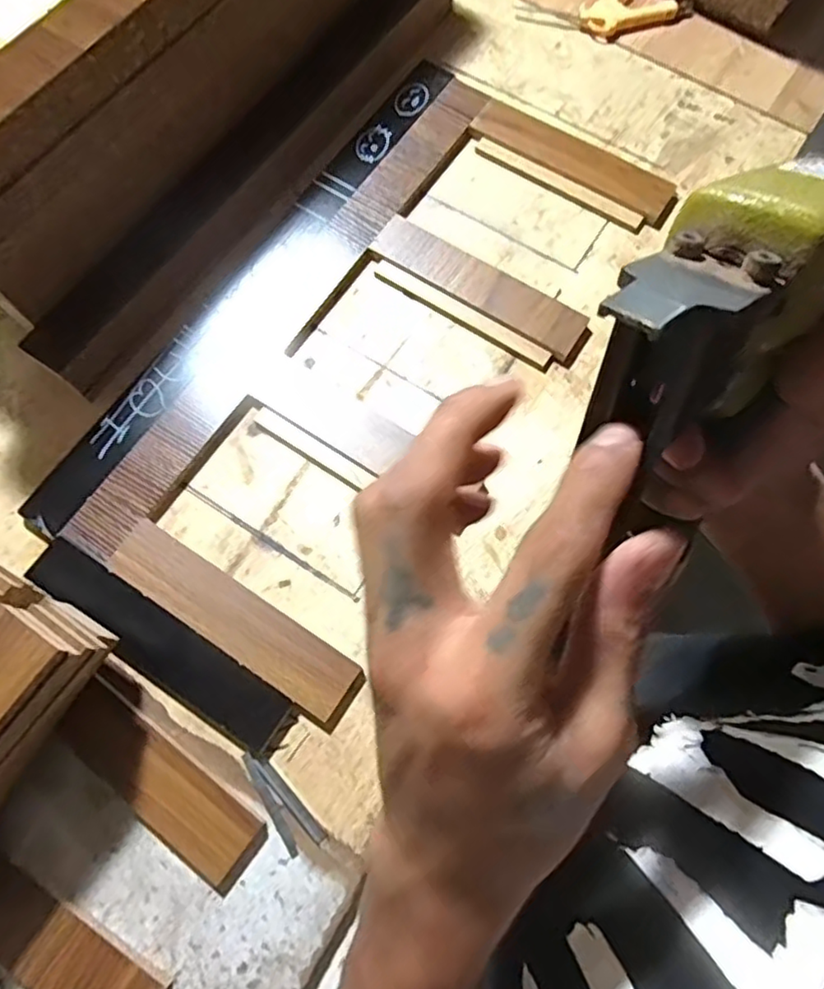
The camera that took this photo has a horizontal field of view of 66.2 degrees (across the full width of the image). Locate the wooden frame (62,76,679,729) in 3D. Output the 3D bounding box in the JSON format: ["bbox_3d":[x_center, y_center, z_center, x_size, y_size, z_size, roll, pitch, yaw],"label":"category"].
[{"bbox_3d":[-0.011,-0.174,0.722,0.332,0.027,0.756,32,73,10],"label":"wooden frame"}]

